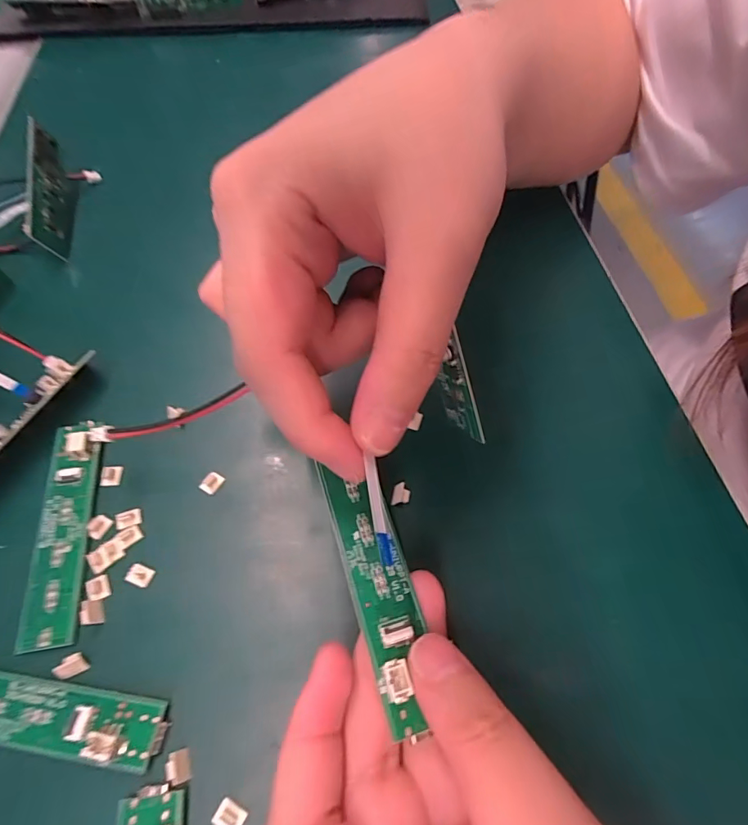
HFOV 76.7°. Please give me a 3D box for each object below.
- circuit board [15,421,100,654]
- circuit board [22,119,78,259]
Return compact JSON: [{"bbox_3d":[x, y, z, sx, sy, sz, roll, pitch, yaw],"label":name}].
[{"bbox_3d":[-0.113,0.041,0.174,0.018,0.005,0.083,-9,59,-3],"label":"circuit board"},{"bbox_3d":[-0.175,-0.118,0.256,0.007,0.028,0.077,-19,70,15],"label":"circuit board"}]

